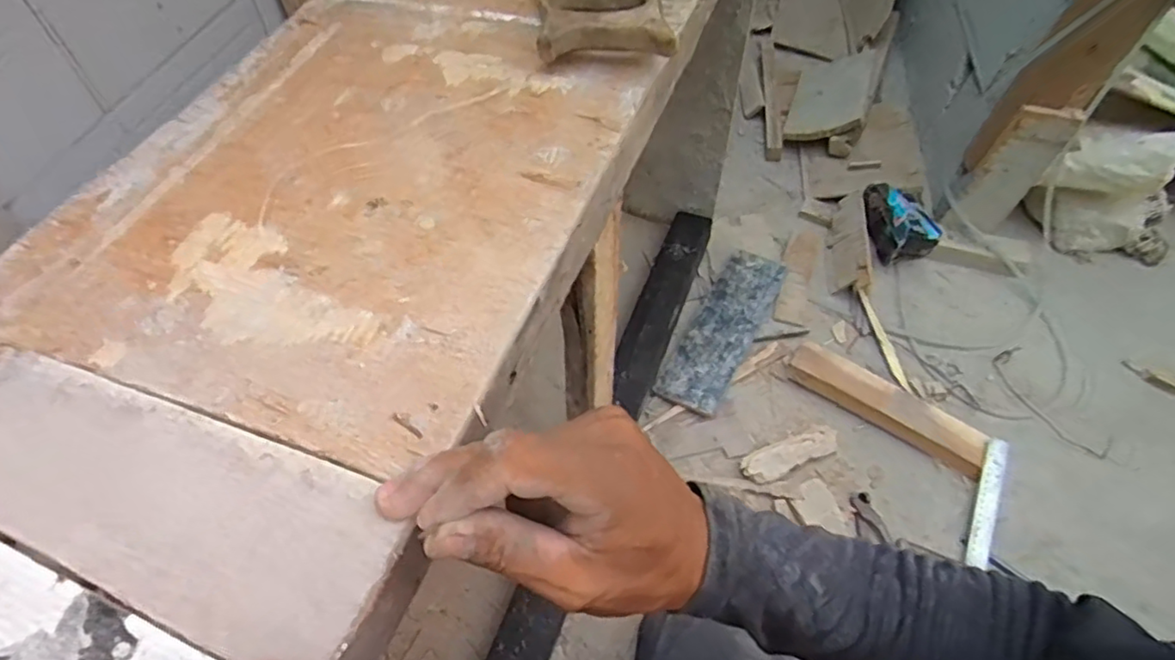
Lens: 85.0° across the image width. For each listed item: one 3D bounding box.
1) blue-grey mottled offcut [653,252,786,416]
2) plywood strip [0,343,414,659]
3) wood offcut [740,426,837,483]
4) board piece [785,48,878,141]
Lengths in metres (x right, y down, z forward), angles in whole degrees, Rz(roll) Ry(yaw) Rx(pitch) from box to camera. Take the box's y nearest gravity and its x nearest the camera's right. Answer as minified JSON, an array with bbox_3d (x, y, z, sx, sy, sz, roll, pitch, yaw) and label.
[{"bbox_3d":[0.224,-0.007,1.066,0.101,0.018,0.328,27,59,14],"label":"blue-grey mottled offcut"},{"bbox_3d":[-0.232,0.059,0.297,0.317,0.005,0.080,17,57,16],"label":"plywood strip"},{"bbox_3d":[0.298,0.178,0.939,0.156,0.025,0.044,-20,60,-17],"label":"wood offcut"},{"bbox_3d":[0.514,-0.491,1.361,0.169,0.024,0.222,-4,58,41],"label":"board piece"}]

